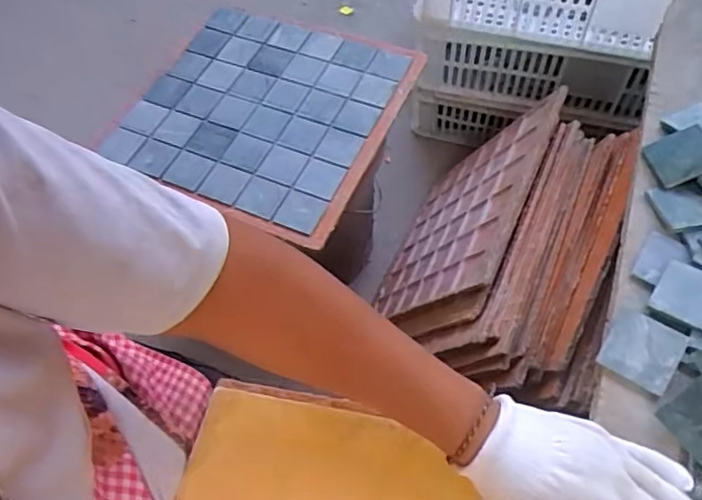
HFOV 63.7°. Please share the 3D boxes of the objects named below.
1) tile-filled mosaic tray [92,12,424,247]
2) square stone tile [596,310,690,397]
[{"bbox_3d":[-0.111,-0.186,0.741,0.315,0.038,0.303,22,65,15],"label":"tile-filled mosaic tray"},{"bbox_3d":[0.214,0.073,0.415,0.048,0.012,0.051,32,67,20],"label":"square stone tile"}]

